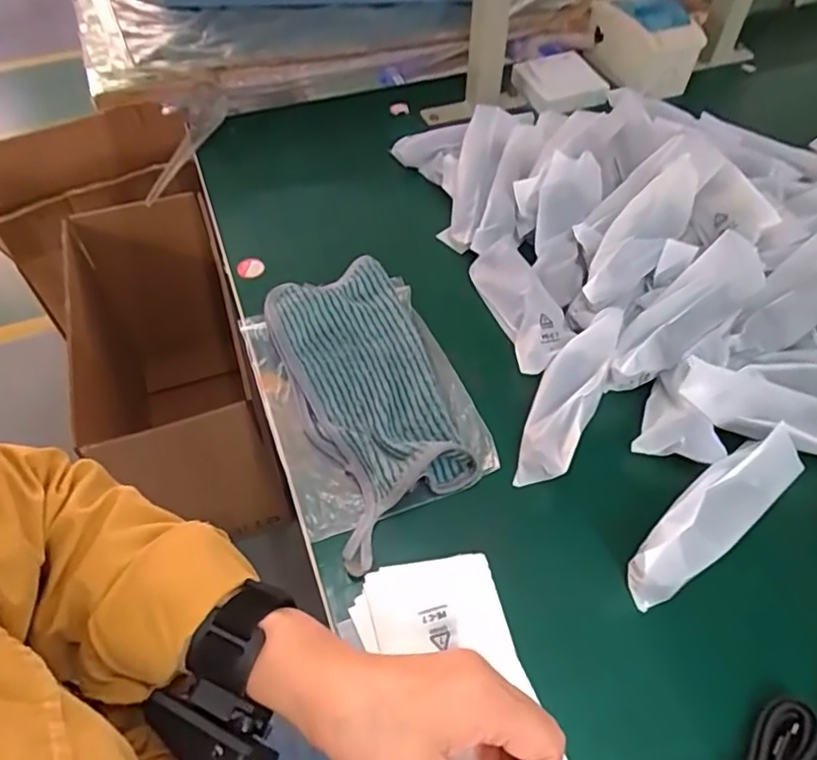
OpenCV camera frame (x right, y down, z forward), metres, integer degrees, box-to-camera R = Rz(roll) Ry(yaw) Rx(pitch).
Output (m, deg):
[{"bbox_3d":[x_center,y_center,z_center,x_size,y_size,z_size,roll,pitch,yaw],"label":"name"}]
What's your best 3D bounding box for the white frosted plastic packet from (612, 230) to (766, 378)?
[{"bbox_3d":[0.214,-0.051,0.471,0.151,0.038,0.046,-40,61,-9],"label":"white frosted plastic packet"}]

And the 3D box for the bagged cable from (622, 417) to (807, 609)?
[{"bbox_3d":[0.200,0.083,0.392,0.150,0.043,0.041,-32,59,-21],"label":"bagged cable"}]

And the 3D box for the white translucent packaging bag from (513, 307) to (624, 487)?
[{"bbox_3d":[0.120,0.005,0.447,0.042,0.023,0.151,24,57,17],"label":"white translucent packaging bag"}]

